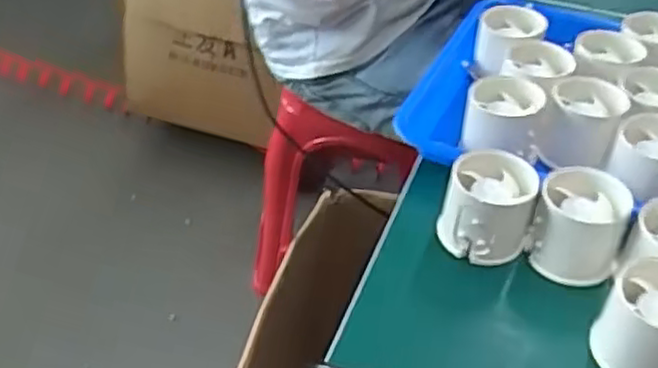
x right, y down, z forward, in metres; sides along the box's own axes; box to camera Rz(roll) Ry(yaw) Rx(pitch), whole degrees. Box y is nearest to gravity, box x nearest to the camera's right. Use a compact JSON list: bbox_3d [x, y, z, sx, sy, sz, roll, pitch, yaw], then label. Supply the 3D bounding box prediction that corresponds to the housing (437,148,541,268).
[{"bbox_3d":[0.101,0.015,0.445,0.052,0.053,0.051,2,41,-1],"label":"housing"}]

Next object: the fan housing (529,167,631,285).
[{"bbox_3d":[0.155,0.026,0.434,0.051,0.052,0.049,2,41,-1],"label":"fan housing"}]

